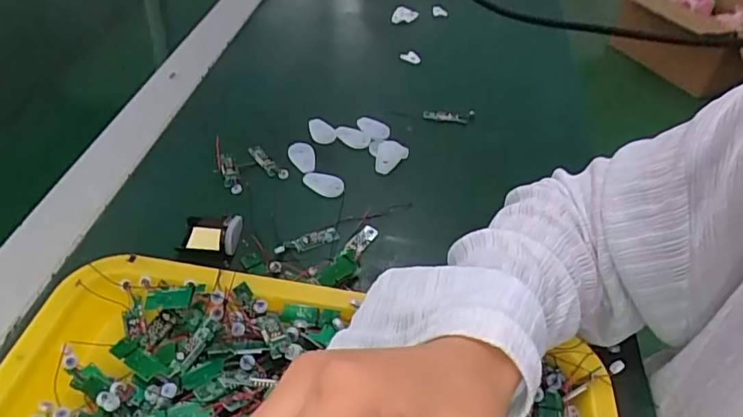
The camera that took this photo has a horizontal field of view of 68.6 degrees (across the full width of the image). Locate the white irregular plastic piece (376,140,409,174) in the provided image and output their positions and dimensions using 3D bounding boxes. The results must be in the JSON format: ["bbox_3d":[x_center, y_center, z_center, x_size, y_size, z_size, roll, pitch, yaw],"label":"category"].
[{"bbox_3d":[0.017,-0.048,0.492,0.027,0.011,0.036,14,43,8],"label":"white irregular plastic piece"}]

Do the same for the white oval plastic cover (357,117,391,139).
[{"bbox_3d":[0.000,-0.077,0.518,0.035,0.009,0.020,25,46,19],"label":"white oval plastic cover"}]

